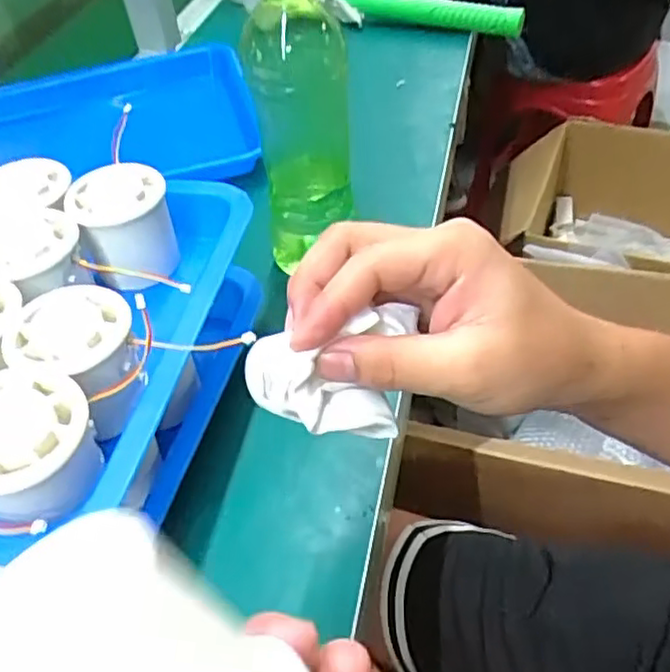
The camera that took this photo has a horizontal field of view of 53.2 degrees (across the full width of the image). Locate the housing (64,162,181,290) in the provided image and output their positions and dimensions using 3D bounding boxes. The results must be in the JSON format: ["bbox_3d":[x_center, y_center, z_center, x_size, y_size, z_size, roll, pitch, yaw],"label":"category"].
[{"bbox_3d":[-0.123,-0.065,0.399,0.056,0.052,0.061,-15,45,-8],"label":"housing"}]

